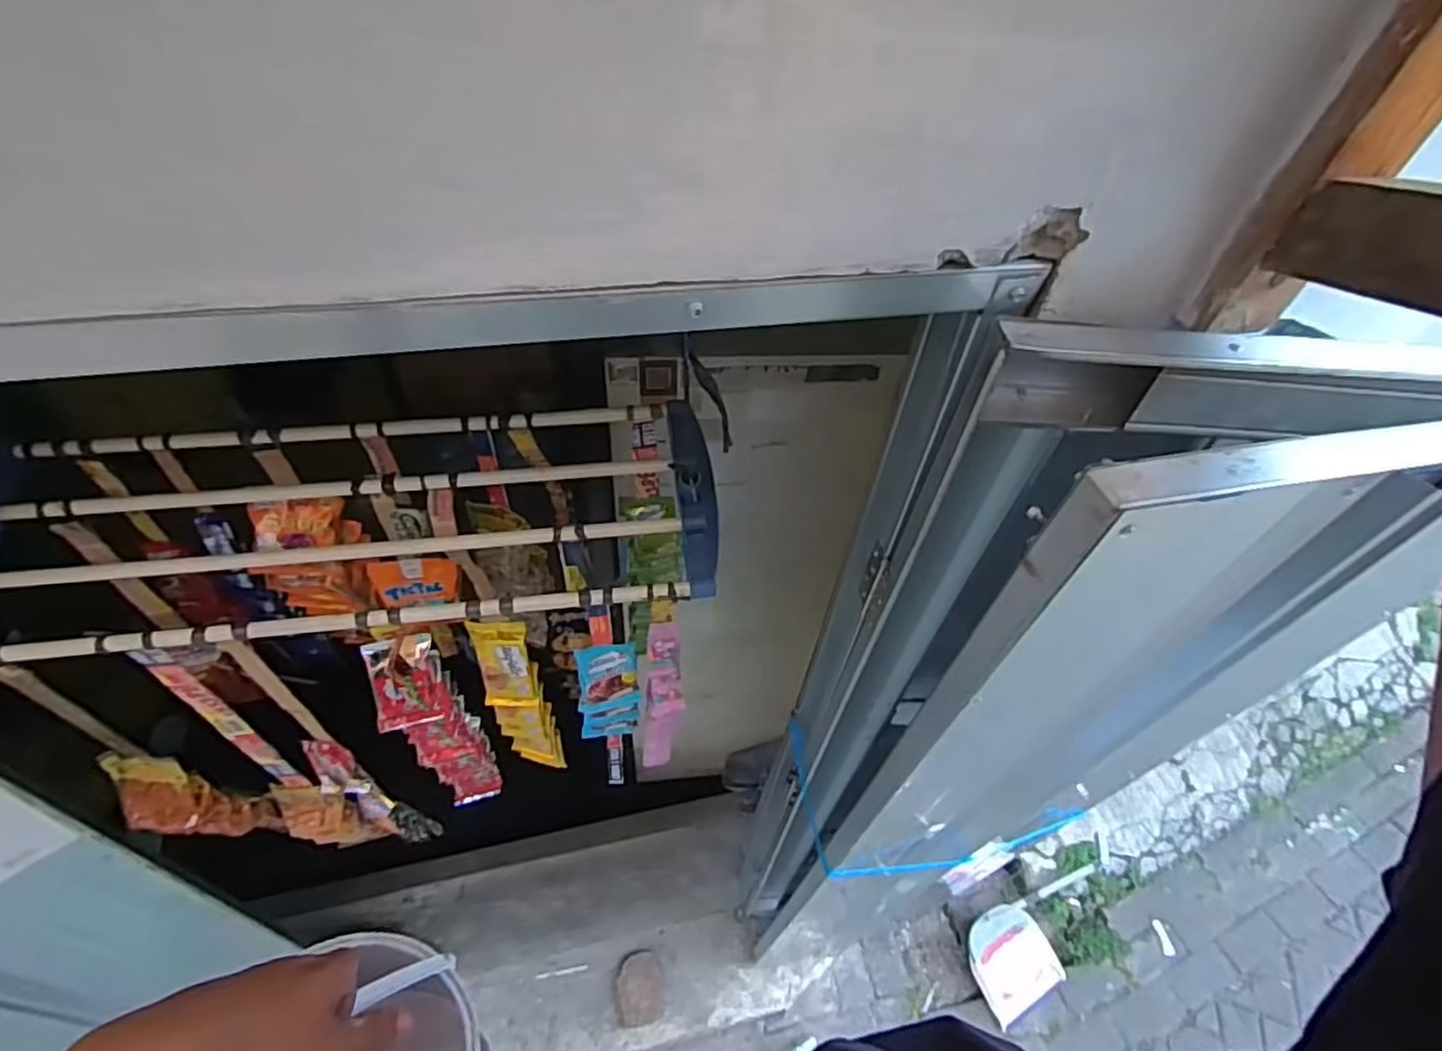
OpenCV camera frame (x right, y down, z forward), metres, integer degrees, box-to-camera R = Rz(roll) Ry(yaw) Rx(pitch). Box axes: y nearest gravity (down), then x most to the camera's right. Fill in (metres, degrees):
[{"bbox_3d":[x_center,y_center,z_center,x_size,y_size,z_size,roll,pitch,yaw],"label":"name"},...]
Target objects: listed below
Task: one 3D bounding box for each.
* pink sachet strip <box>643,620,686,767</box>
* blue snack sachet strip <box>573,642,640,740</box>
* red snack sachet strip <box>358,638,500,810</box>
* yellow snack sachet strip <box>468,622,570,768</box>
[{"bbox_3d":[-0.079,0.244,0.918,0.050,0.377,0.033,-5,51,-9],"label":"pink sachet strip"},{"bbox_3d":[-0.148,0.235,0.910,0.080,0.262,0.044,-9,52,-12],"label":"blue snack sachet strip"},{"bbox_3d":[-0.358,0.279,0.892,0.091,0.446,0.062,-32,60,-27],"label":"red snack sachet strip"},{"bbox_3d":[-0.253,0.229,0.872,0.068,0.360,0.031,1,50,-4],"label":"yellow snack sachet strip"}]

